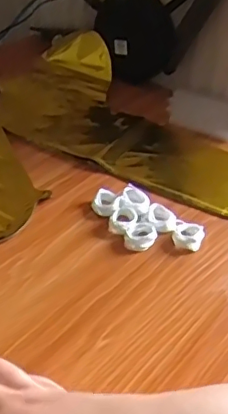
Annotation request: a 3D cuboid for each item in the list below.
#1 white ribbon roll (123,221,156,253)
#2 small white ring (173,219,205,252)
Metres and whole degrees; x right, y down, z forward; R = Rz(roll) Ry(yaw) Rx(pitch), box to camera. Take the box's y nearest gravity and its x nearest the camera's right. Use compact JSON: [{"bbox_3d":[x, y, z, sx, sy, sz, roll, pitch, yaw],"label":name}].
[{"bbox_3d":[0.024,0.027,0.514,0.027,0.009,0.037,15,38,9],"label":"white ribbon roll"},{"bbox_3d":[0.069,0.025,0.521,0.028,0.009,0.033,13,38,7],"label":"small white ring"}]

